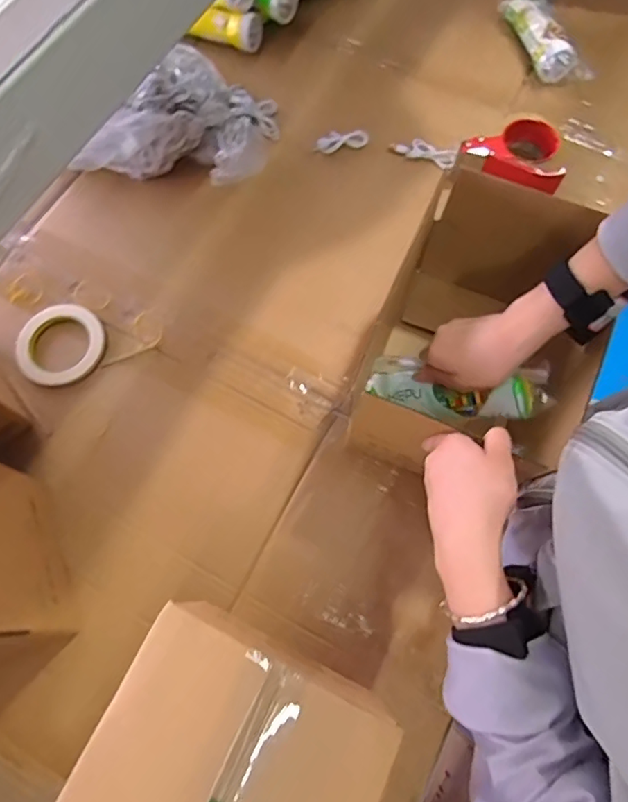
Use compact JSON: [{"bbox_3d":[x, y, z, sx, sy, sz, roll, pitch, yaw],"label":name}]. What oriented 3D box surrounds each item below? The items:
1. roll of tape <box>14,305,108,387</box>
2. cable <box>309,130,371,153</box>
[{"bbox_3d":[-0.326,-0.072,0.697,0.104,0.014,0.110,0,71,0],"label":"roll of tape"},{"bbox_3d":[0.040,-0.391,0.814,0.082,0.014,0.030,-7,71,-2],"label":"cable"}]

